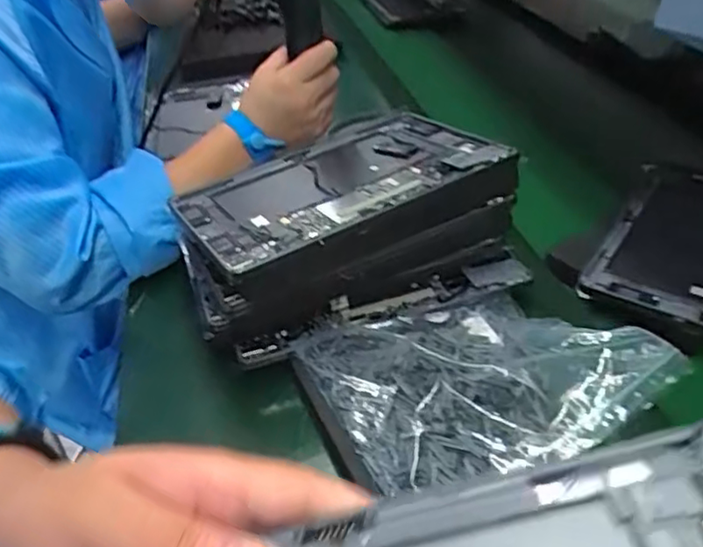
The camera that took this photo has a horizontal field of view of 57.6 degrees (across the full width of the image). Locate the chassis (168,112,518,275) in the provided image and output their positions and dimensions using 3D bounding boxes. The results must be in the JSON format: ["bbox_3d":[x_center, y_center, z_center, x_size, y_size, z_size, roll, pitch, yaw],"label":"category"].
[{"bbox_3d":[-0.017,-0.076,0.525,0.238,0.011,0.170,-25,35,-18],"label":"chassis"}]

